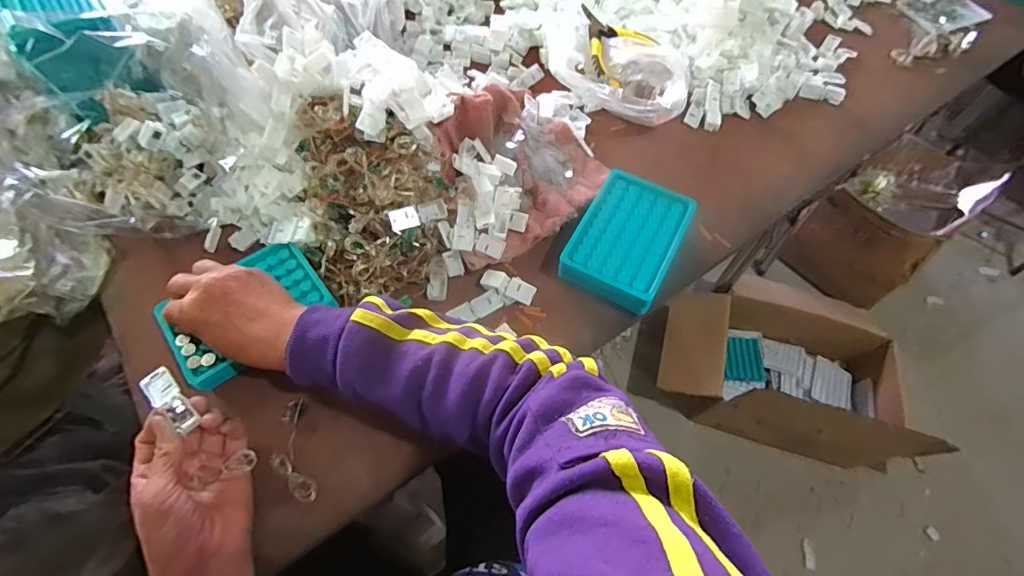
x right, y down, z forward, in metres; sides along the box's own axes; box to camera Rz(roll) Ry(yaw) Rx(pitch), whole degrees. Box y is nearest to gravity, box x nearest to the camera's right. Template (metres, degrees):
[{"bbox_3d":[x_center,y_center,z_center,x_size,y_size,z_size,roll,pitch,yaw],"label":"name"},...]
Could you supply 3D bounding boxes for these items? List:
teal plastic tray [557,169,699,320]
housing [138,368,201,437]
[{"bbox_3d":[0.119,-0.050,0.491,0.098,0.039,0.139,27,62,12],"label":"teal plastic tray"},{"bbox_3d":[-0.249,0.081,0.346,0.056,0.009,0.019,35,68,19],"label":"housing"}]

